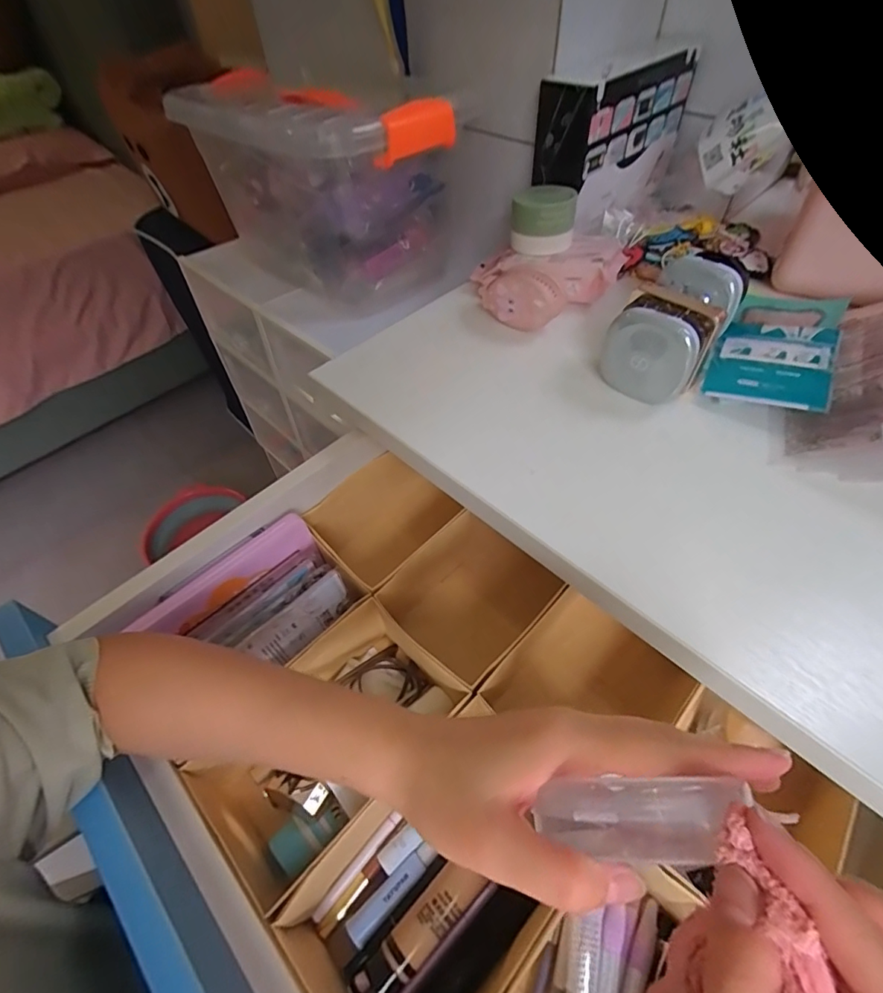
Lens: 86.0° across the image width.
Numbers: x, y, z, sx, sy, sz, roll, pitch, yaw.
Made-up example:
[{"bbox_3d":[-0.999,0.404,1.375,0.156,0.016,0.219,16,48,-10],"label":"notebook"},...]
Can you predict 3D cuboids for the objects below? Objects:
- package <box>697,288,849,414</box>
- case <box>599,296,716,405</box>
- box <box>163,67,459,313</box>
[{"bbox_3d":[0.308,-0.141,0.436,0.087,0.027,0.183,25,57,21],"label":"package"},{"bbox_3d":[0.176,-0.123,0.394,0.075,0.060,0.048,30,59,24],"label":"case"},{"bbox_3d":[-0.149,-0.368,0.581,0.332,0.194,0.180,32,59,25],"label":"box"}]

